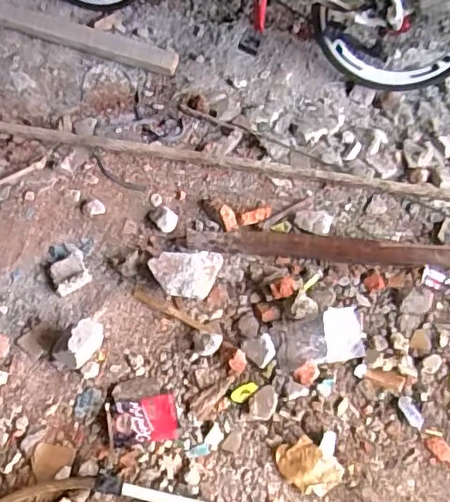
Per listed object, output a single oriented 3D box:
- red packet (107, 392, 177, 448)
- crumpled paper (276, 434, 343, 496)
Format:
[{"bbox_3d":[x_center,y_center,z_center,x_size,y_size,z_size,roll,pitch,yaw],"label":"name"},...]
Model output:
[{"bbox_3d":[-0.176,0.363,1.221,0.143,0.012,0.096,-7,58,-7],"label":"red packet"},{"bbox_3d":[0.172,0.448,1.183,0.133,0.021,0.095,31,61,16],"label":"crumpled paper"}]

